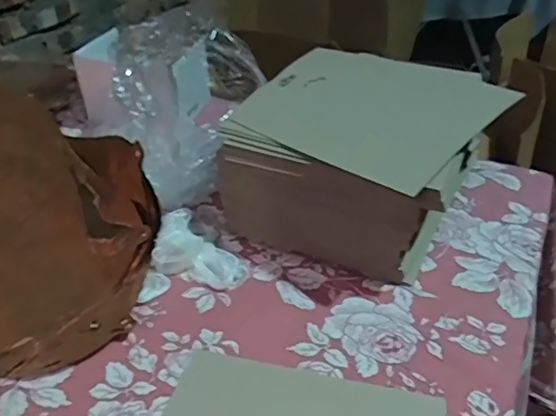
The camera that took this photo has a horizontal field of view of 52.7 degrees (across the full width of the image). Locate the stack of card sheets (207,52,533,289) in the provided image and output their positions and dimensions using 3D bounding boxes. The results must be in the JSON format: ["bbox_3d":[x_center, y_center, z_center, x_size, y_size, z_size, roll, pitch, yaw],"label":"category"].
[{"bbox_3d":[0.077,-0.046,0.484,0.178,0.091,0.208,22,42,25],"label":"stack of card sheets"}]

